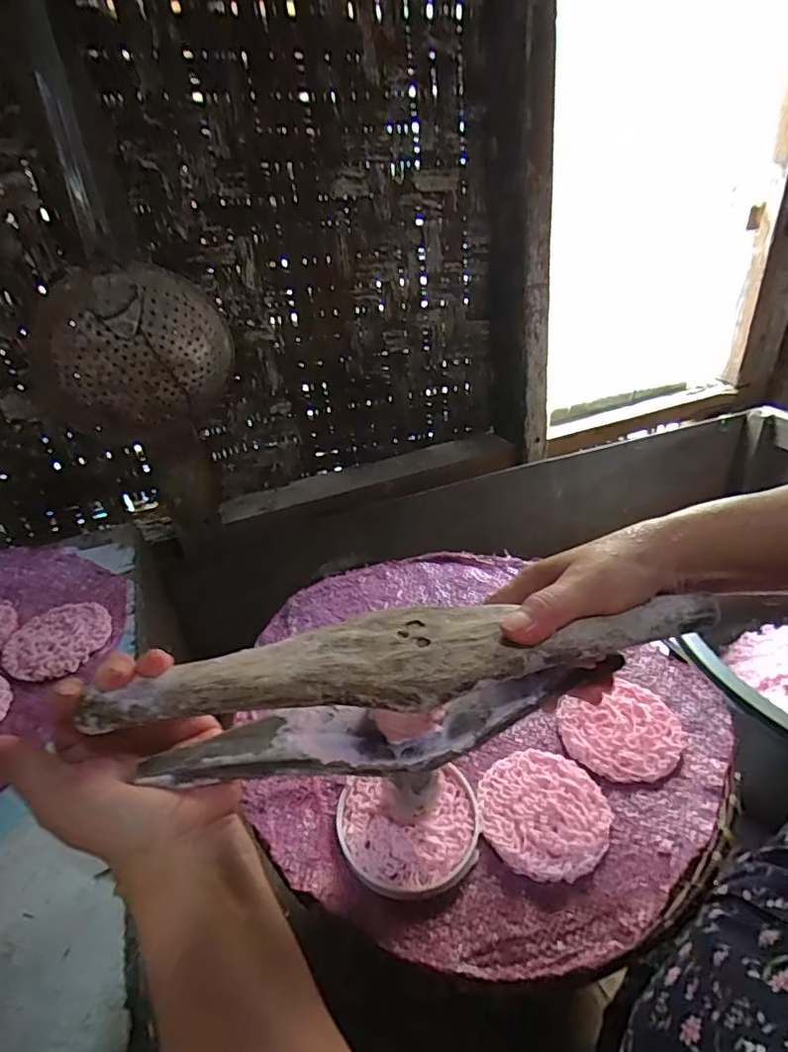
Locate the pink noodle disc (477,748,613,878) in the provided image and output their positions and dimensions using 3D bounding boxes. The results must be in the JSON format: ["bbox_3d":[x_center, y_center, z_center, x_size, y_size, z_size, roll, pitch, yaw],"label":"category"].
[{"bbox_3d":[0.092,0.173,0.342,0.076,0.006,0.077,-4,33,2],"label":"pink noodle disc"}]

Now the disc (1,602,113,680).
[{"bbox_3d":[-0.276,0.093,0.457,0.079,0.008,0.079,-4,33,2],"label":"disc"}]

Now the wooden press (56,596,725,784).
[{"bbox_3d":[0.013,0.081,0.285,0.298,0.068,0.051,-9,34,-6],"label":"wooden press"}]

